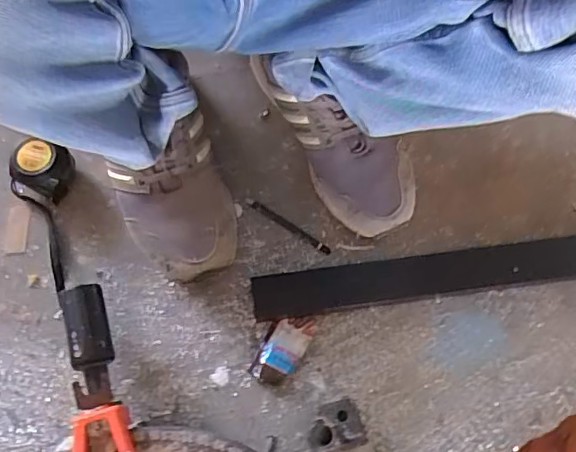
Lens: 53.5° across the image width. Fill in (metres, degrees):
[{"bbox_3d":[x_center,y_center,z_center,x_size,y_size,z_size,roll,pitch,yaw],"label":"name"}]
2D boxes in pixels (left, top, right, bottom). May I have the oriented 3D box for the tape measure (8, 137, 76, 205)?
[{"bbox_3d":[-0.261,-0.060,0.610,0.058,0.045,0.051,20,69,7],"label":"tape measure"}]

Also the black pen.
[{"bbox_3d":[0.000,0.000,0.624,0.107,0.005,0.010,32,71,12],"label":"black pen"}]

